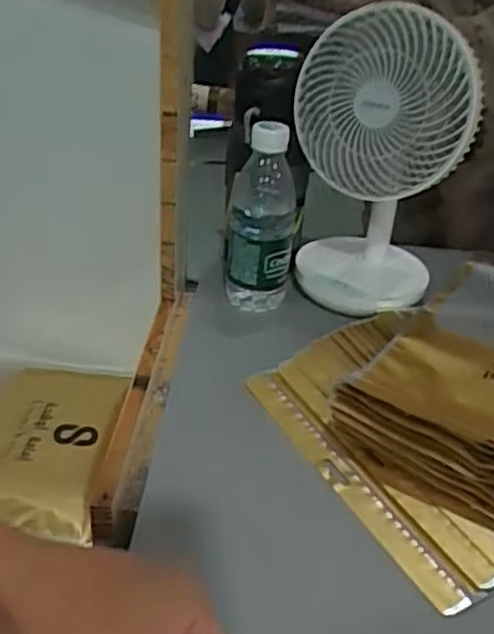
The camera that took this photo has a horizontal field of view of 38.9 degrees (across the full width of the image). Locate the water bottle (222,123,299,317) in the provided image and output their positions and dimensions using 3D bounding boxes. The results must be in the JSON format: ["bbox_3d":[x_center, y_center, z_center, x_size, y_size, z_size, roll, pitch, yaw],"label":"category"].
[{"bbox_3d":[0.013,-0.097,0.653,0.061,0.161,0.062,1,32,-6],"label":"water bottle"}]

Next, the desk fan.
[{"bbox_3d":[0.119,-0.138,0.648,0.150,0.255,0.115,6,32,3],"label":"desk fan"}]

